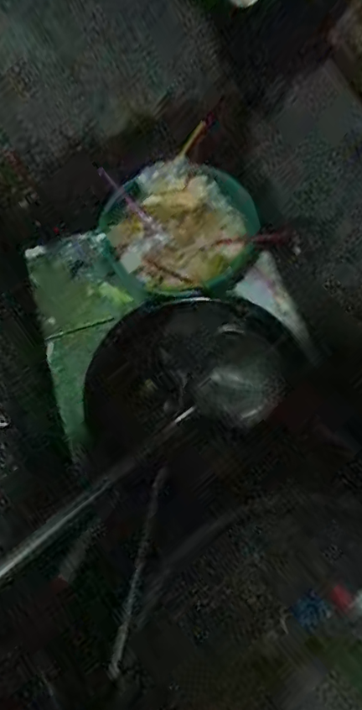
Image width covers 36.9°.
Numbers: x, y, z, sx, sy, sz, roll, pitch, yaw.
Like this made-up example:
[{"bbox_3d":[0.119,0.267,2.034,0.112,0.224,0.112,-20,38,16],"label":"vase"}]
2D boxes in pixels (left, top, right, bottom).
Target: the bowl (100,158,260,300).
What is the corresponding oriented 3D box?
[{"bbox_3d":[0.004,-0.172,0.805,0.205,0.076,0.215,-1,65,3],"label":"bowl"}]

